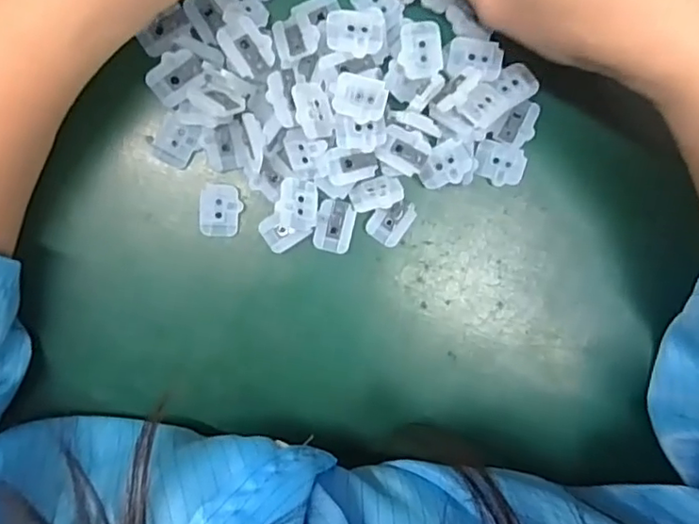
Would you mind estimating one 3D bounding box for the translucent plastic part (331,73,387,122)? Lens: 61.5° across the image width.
[{"bbox_3d":[0.004,-0.063,0.226,0.022,0.006,0.016,13,94,-5],"label":"translucent plastic part"}]

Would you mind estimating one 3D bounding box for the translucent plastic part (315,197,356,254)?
[{"bbox_3d":[-0.006,-0.015,0.245,0.015,0.004,0.021,12,94,-5],"label":"translucent plastic part"}]

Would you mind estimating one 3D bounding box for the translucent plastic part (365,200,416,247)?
[{"bbox_3d":[0.017,-0.018,0.250,0.015,0.005,0.021,38,92,-6],"label":"translucent plastic part"}]

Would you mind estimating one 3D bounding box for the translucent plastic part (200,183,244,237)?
[{"bbox_3d":[-0.053,-0.021,0.244,0.016,0.006,0.021,6,95,-4],"label":"translucent plastic part"}]

